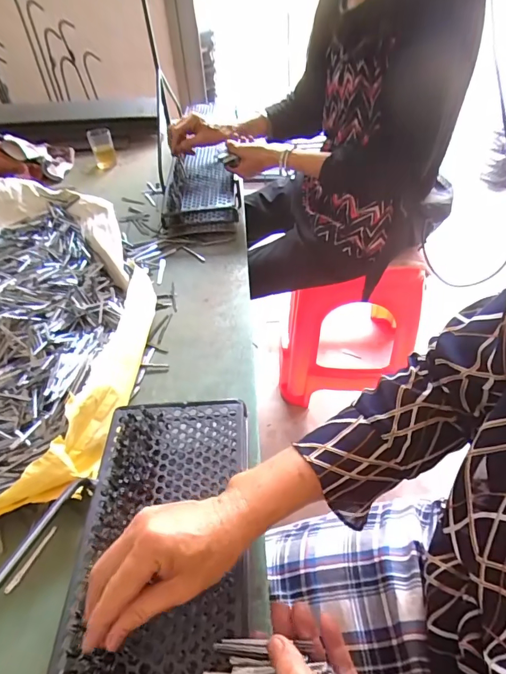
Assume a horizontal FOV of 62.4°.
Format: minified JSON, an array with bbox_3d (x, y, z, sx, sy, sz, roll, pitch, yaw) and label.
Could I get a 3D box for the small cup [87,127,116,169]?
[{"bbox_3d":[-0.398,-0.506,1.112,0.057,0.082,0.061,-22,45,-17],"label":"small cup"}]

